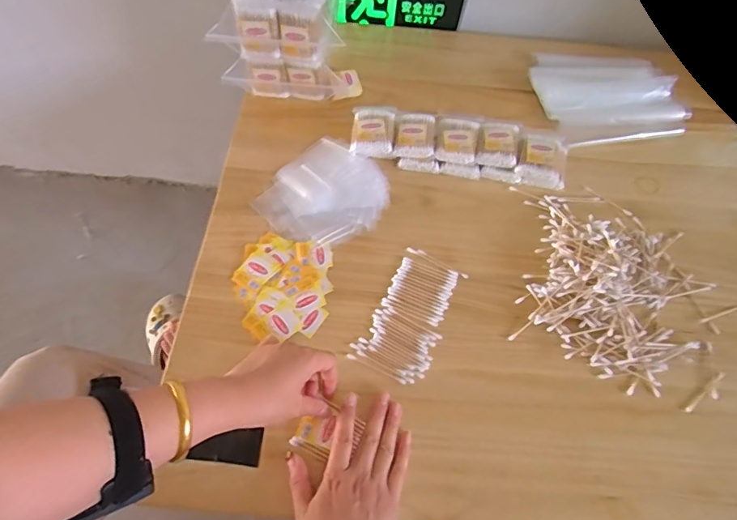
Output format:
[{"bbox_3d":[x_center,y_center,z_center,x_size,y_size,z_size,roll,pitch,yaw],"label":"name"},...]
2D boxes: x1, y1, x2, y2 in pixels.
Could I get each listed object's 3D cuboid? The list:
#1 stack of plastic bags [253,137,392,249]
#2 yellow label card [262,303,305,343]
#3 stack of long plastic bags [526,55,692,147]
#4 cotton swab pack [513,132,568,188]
[{"bbox_3d":[-0.057,-0.087,0.635,0.147,0.015,0.155,35,66,17],"label":"stack of plastic bags"},{"bbox_3d":[-0.100,0.072,0.553,0.035,0.004,0.038,-35,67,-18],"label":"yellow label card"},{"bbox_3d":[0.368,-0.267,0.753,0.205,0.035,0.200,-10,62,-7],"label":"stack of long plastic bags"},{"bbox_3d":[0.245,-0.140,0.667,0.071,0.034,0.081,13,62,6],"label":"cotton swab pack"}]

